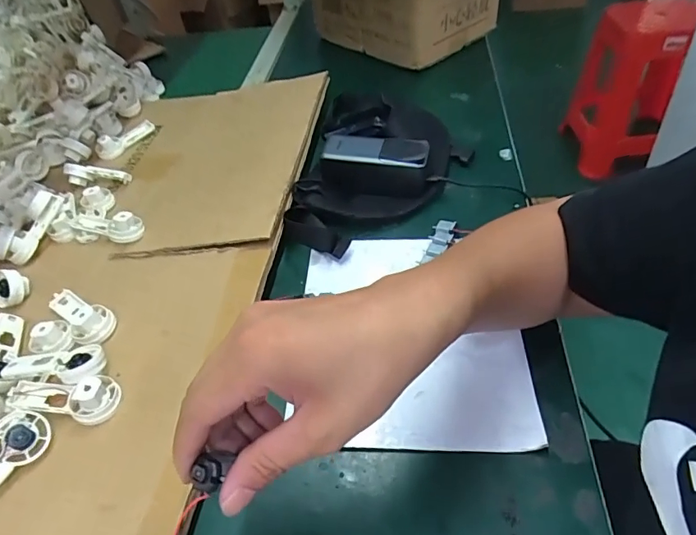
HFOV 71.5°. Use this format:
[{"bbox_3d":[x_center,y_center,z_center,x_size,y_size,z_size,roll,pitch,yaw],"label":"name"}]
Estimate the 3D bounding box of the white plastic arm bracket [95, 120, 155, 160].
[{"bbox_3d":[-0.343,-0.200,0.746,0.027,0.025,0.093,26,54,25],"label":"white plastic arm bracket"}]

